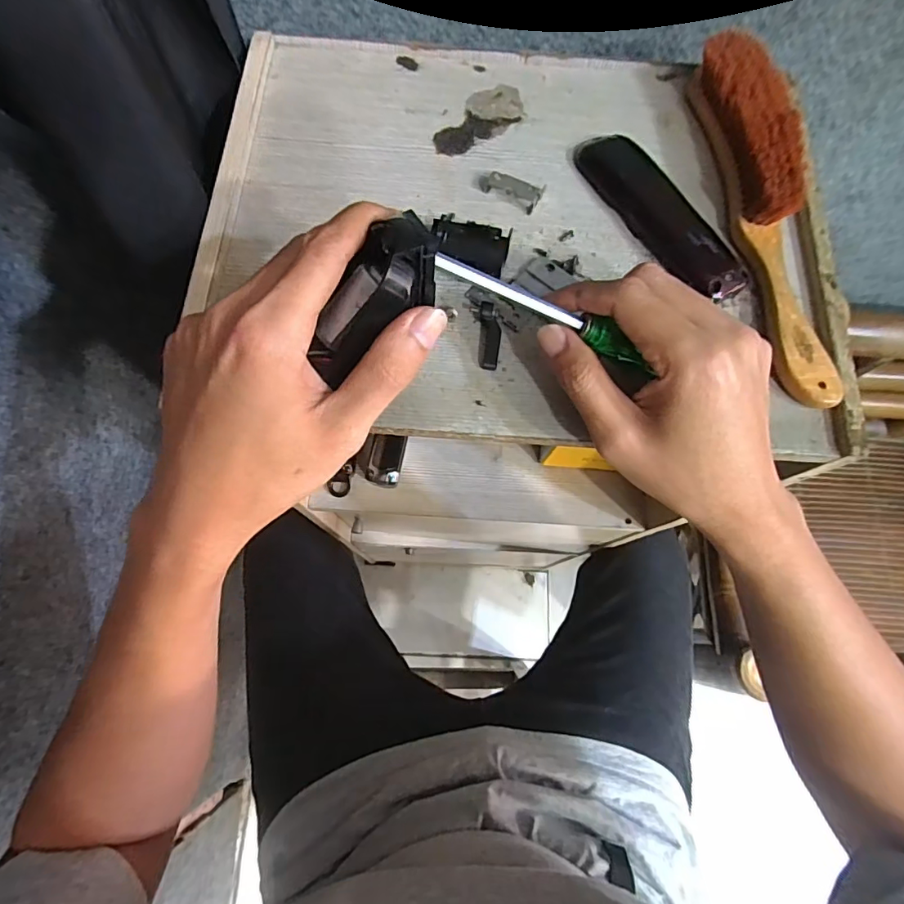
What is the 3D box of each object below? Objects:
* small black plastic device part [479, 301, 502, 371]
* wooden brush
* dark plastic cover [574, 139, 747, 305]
[{"bbox_3d":[0.023,-0.070,0.303,0.013,0.008,0.042,0,84,-2],"label":"small black plastic device part"},{"bbox_3d":[0.202,-0.155,0.312,0.039,0.037,0.253,-5,72,-3],"label":"wooden brush"},{"bbox_3d":[0.135,-0.157,0.324,0.037,0.014,0.142,-32,75,-12],"label":"dark plastic cover"}]

